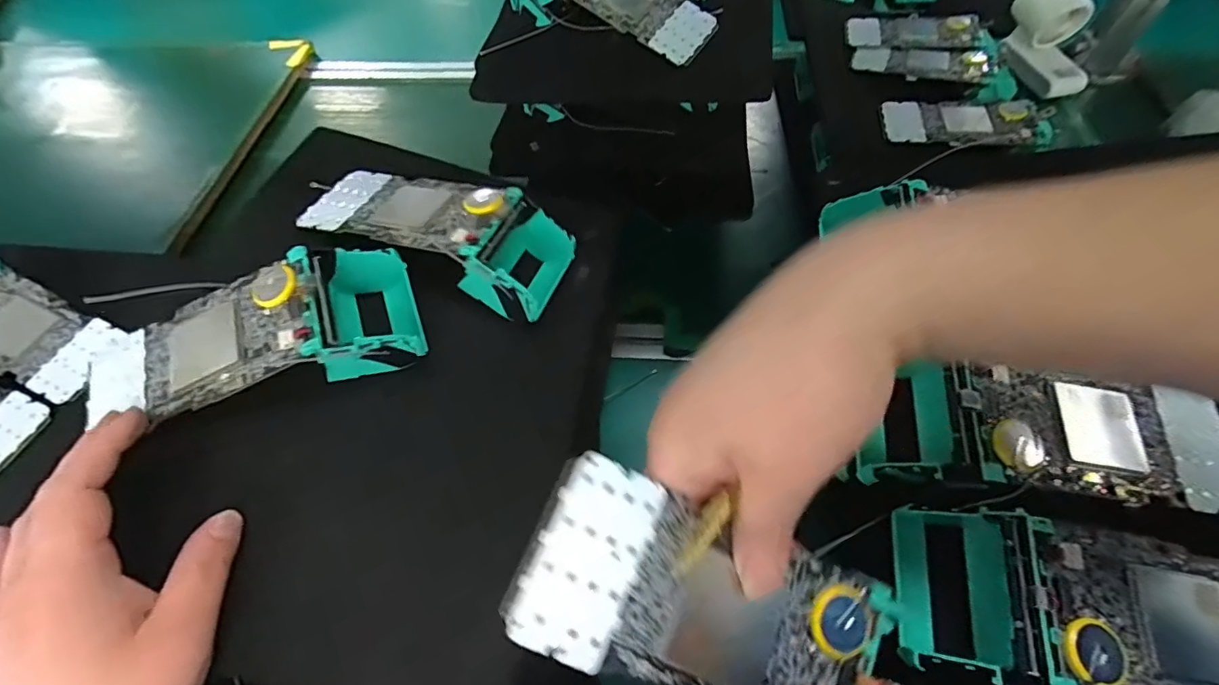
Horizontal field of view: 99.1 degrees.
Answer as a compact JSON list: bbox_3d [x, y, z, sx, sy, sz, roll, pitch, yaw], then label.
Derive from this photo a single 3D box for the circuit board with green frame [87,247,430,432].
[{"bbox_3d":[-0.201,-0.002,0.287,0.178,0.048,0.075,-17,59,-8],"label":"circuit board with green frame"}]

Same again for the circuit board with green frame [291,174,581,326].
[{"bbox_3d":[-0.114,-0.074,0.353,0.166,0.053,0.071,17,61,13],"label":"circuit board with green frame"}]

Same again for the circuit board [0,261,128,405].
[{"bbox_3d":[-0.464,-0.011,0.409,0.137,0.006,0.068,28,67,0],"label":"circuit board"}]

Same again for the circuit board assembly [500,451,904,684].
[{"bbox_3d":[0.039,0.097,0.185,0.142,0.012,0.065,28,74,-6],"label":"circuit board assembly"}]

